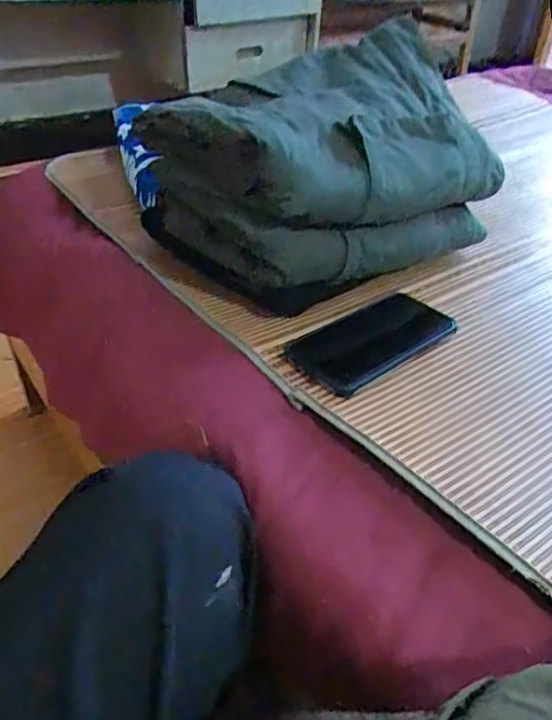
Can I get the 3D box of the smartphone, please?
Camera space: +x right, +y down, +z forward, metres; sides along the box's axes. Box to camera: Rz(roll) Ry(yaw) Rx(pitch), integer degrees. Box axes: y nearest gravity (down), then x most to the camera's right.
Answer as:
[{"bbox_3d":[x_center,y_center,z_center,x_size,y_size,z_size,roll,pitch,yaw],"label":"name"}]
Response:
[{"bbox_3d":[0.091,-0.020,0.530,0.149,0.014,0.075,-29,58,-25],"label":"smartphone"}]

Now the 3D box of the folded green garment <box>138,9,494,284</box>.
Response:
[{"bbox_3d":[0.060,-0.192,0.606,0.292,0.196,0.204,-24,45,-30],"label":"folded green garment"}]

